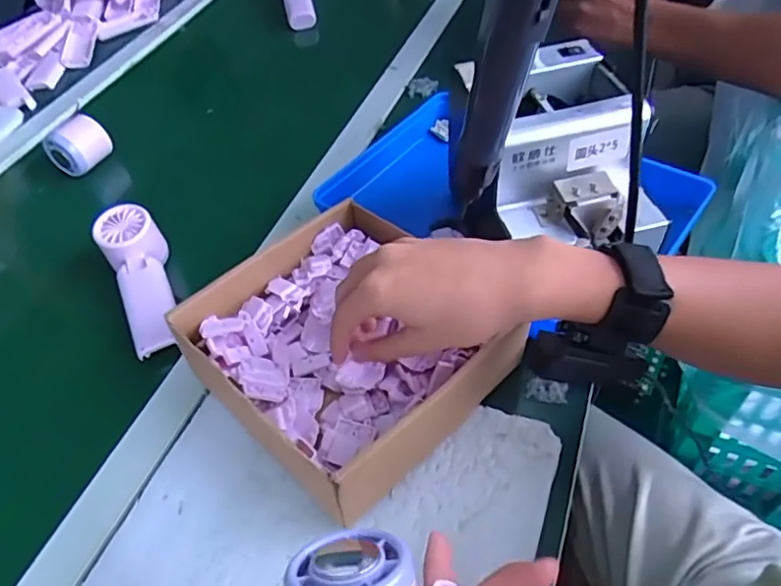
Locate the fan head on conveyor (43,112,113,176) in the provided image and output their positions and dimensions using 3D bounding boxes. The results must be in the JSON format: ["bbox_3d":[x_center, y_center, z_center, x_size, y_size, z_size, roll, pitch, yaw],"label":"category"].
[{"bbox_3d":[-0.376,-0.179,0.710,0.055,0.055,0.065,23,56,23],"label":"fan head on conveyor"}]

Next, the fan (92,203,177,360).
[{"bbox_3d":[-0.230,-0.020,0.539,0.054,0.038,0.159,-25,52,-14],"label":"fan"}]

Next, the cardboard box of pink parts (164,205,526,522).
[{"bbox_3d":[-0.036,0.039,0.449,0.191,0.070,0.224,-36,55,-22],"label":"cardboard box of pink parts"}]

